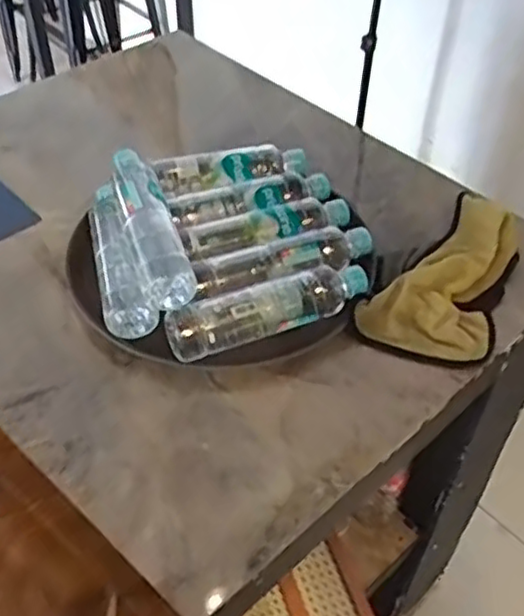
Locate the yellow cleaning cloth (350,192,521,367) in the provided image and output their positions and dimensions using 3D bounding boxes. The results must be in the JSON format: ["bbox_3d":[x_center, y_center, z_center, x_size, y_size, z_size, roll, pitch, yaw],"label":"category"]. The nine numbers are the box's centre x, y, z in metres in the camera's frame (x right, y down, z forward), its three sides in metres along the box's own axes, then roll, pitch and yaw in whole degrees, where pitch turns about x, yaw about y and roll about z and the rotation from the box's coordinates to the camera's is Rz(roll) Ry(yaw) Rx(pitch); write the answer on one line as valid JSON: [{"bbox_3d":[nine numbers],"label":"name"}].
[{"bbox_3d":[0.228,-0.035,0.785,0.127,0.042,0.276,30,53,24],"label":"yellow cleaning cloth"}]

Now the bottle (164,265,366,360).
[{"bbox_3d":[0.009,0.002,0.726,0.218,0.056,0.053,-15,49,-16],"label":"bottle"}]

